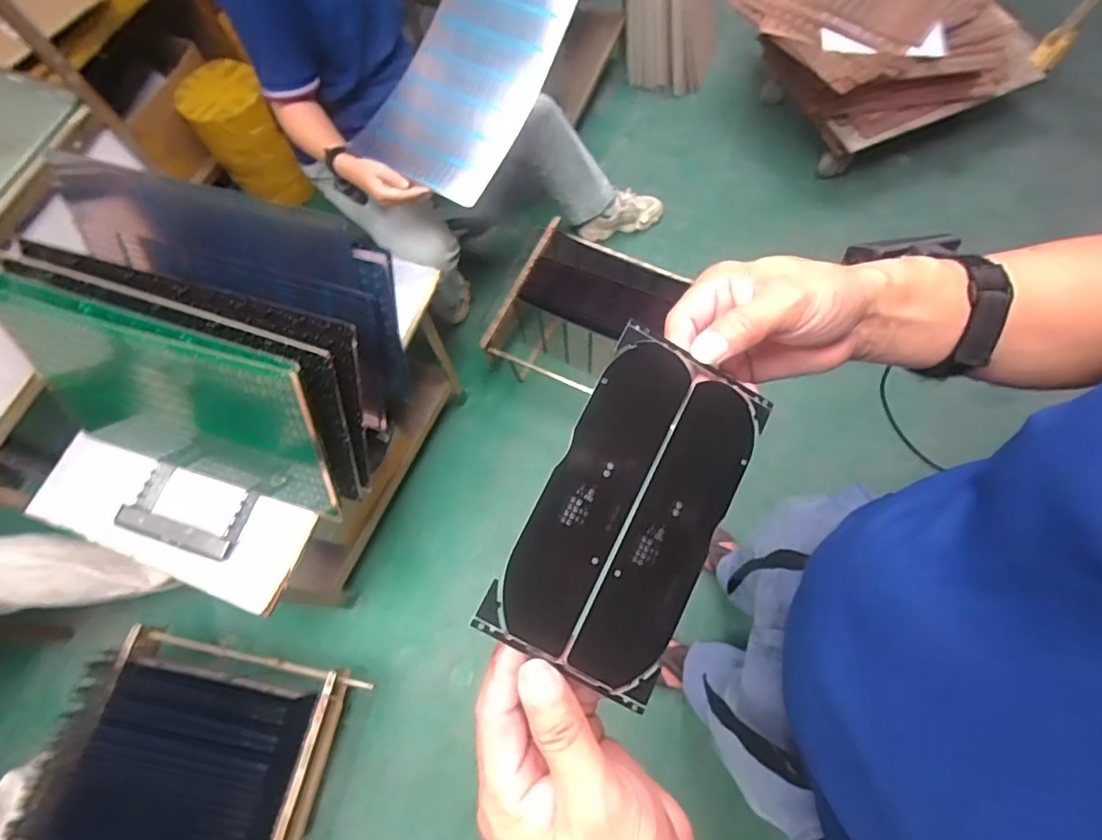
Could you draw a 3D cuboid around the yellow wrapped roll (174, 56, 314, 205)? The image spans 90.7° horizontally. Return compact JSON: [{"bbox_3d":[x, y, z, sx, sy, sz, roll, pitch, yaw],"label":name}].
[{"bbox_3d":[-0.835,-0.767,1.516,0.205,0.327,0.192,-33,71,-10],"label":"yellow wrapped roll"}]

